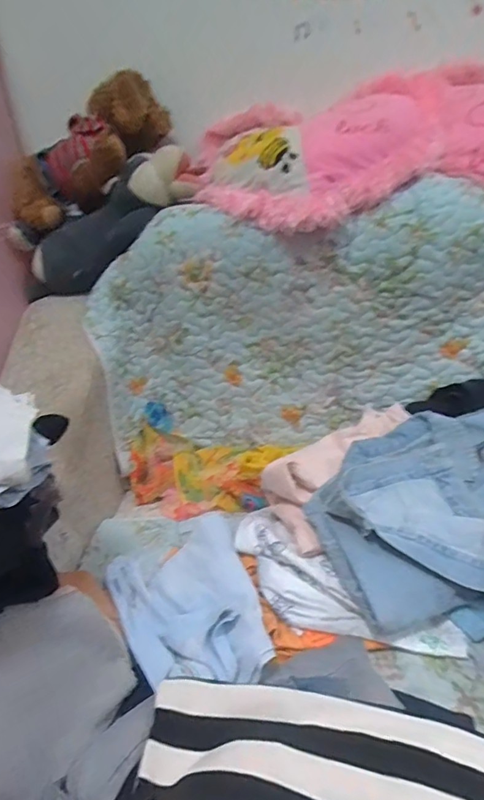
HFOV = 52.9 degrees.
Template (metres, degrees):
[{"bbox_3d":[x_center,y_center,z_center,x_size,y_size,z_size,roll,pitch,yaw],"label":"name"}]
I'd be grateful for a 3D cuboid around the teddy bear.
[{"bbox_3d":[-0.317,-0.474,0.975,0.378,0.168,0.134,-29,21,19],"label":"teddy bear"}]

